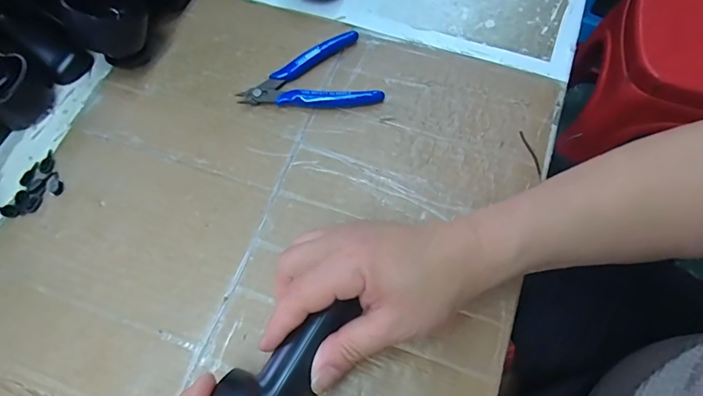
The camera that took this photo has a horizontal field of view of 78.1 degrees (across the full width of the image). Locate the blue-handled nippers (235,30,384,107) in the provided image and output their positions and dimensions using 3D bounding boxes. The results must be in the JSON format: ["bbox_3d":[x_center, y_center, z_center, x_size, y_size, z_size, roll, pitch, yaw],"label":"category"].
[{"bbox_3d":[-0.039,-0.102,0.383,0.116,0.014,0.075,-18,67,-6],"label":"blue-handled nippers"}]

